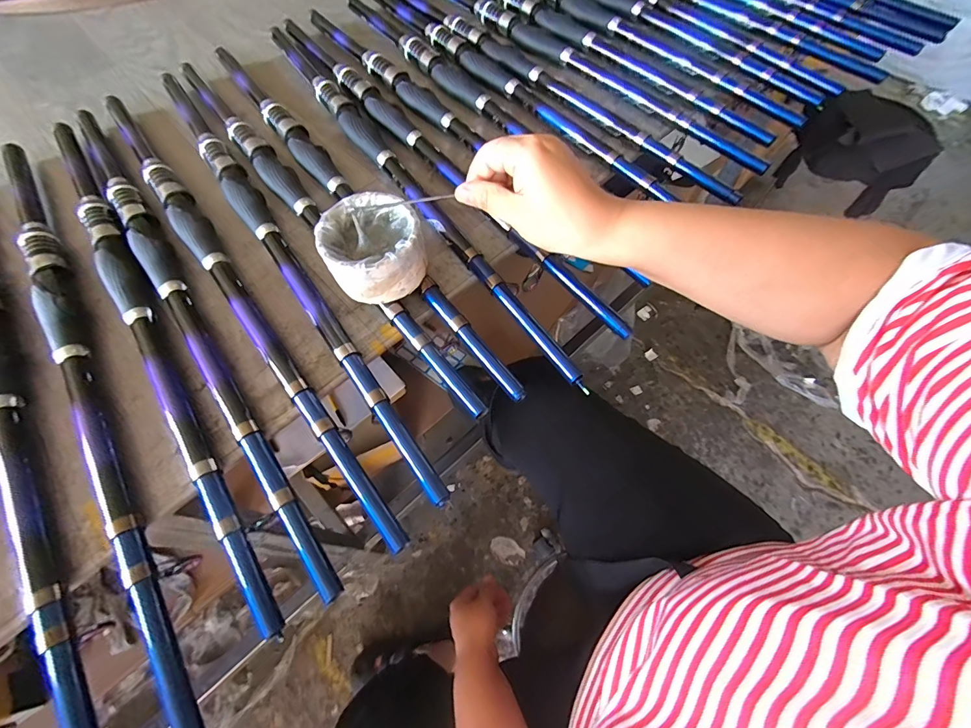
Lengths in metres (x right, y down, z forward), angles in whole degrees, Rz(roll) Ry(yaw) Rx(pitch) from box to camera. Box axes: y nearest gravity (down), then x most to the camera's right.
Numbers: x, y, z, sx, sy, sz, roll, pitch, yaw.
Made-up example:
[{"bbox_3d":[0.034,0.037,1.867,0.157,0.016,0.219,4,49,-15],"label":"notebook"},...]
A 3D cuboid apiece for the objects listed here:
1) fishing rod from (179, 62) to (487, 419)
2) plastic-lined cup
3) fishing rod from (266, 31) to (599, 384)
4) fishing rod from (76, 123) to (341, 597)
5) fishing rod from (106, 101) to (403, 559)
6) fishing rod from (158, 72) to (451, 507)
[{"bbox_3d":[-0.195,-0.172,0.427,0.028,0.022,0.607,-36,67,-16],"label":"fishing rod"},{"bbox_3d":[-0.095,-0.097,0.353,0.079,0.053,0.079,-20,64,-8],"label":"plastic-lined cup"},{"bbox_3d":[-0.102,-0.218,0.448,0.032,0.021,0.635,-33,66,-14],"label":"fishing rod"},{"bbox_3d":[-0.283,-0.067,0.374,0.027,0.020,0.606,-35,67,-15],"label":"fishing rod"},{"bbox_3d":[-0.248,-0.091,0.383,0.027,0.018,0.607,-37,67,-16],"label":"fishing rod"},{"bbox_3d":[-0.214,-0.129,0.406,0.028,0.021,0.623,-34,66,-14],"label":"fishing rod"}]

